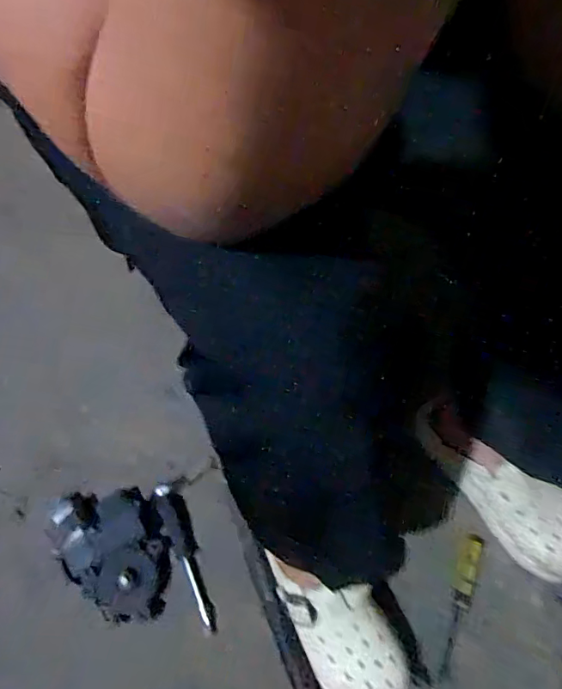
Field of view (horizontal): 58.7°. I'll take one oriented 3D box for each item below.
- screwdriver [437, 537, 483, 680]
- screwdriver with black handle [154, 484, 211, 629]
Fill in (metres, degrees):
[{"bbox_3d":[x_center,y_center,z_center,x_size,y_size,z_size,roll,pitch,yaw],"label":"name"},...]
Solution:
[{"bbox_3d":[0.218,0.317,0.605,0.024,0.017,0.165,16,66,10],"label":"screwdriver"},{"bbox_3d":[-0.123,0.264,0.633,0.032,0.030,0.171,-22,65,-8],"label":"screwdriver with black handle"}]

